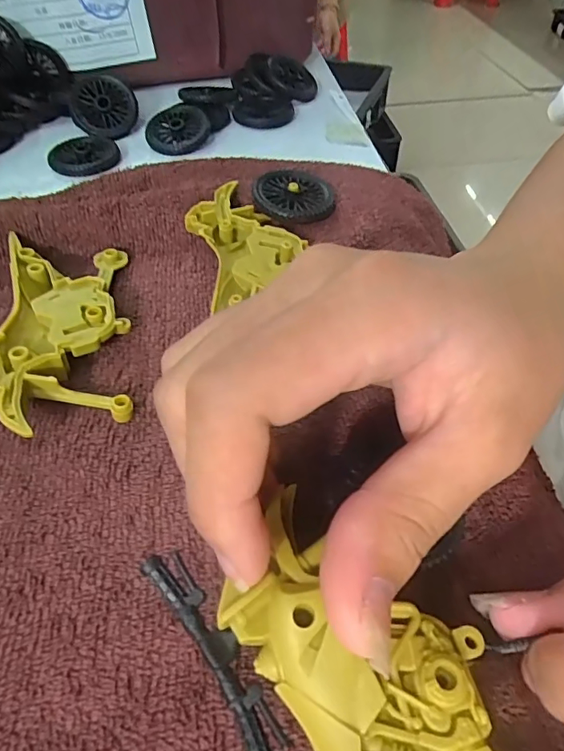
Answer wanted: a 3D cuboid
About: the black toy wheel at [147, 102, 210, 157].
[{"bbox_3d":[-0.061,-0.146,0.302,0.036,0.013,0.037,0,50,0],"label":"black toy wheel"}]

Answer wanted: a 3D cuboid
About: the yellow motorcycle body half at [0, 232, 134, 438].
[{"bbox_3d":[-0.083,-0.017,0.189,0.048,0.013,0.096,-9,49,-8],"label":"yellow motorcycle body half"}]

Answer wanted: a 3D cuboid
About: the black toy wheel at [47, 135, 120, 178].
[{"bbox_3d":[-0.113,-0.125,0.290,0.038,0.005,0.038,-7,50,-7],"label":"black toy wheel"}]

